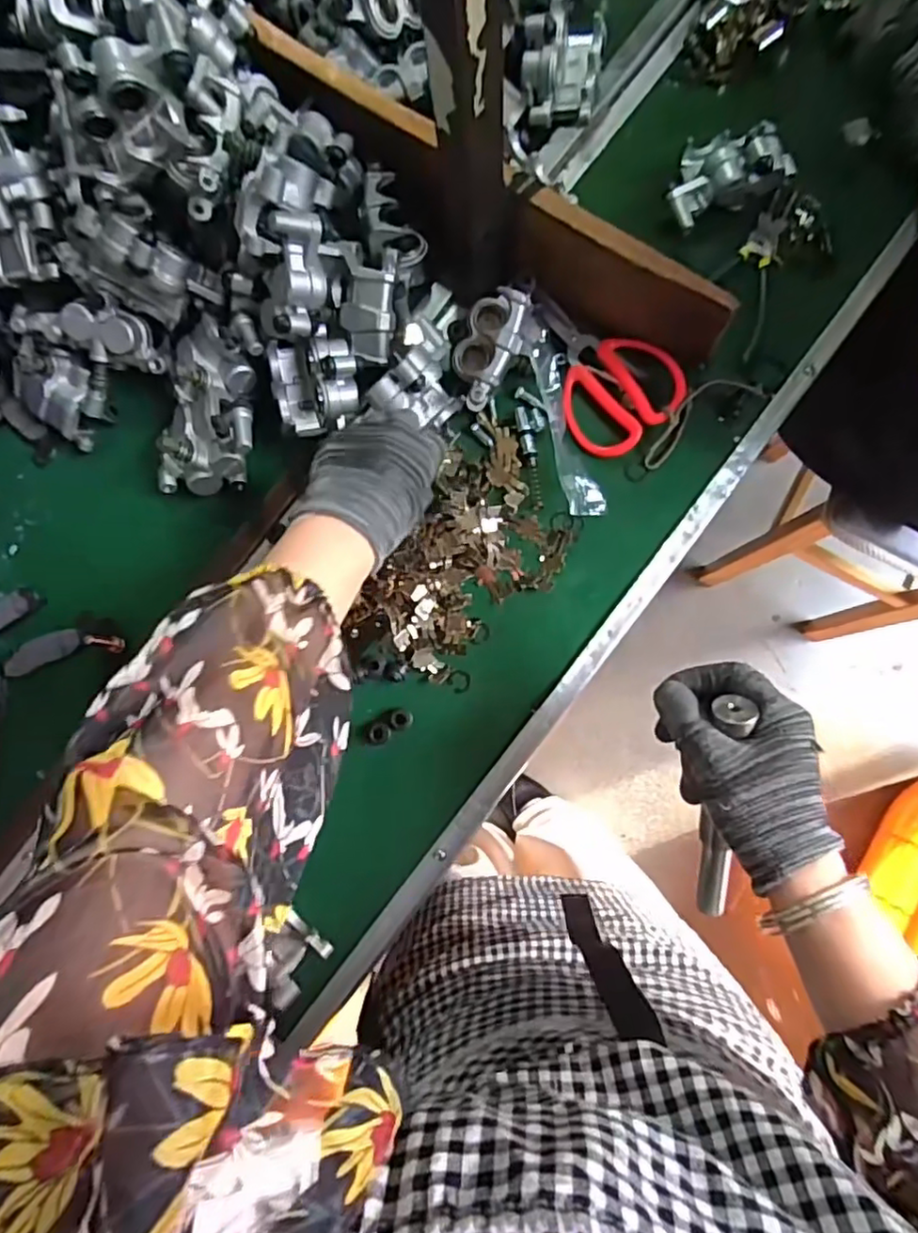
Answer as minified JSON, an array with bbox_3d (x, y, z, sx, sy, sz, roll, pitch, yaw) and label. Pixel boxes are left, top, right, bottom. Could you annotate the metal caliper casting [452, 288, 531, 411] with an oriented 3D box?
[{"bbox_3d":[0.023,-0.216,0.509,0.052,0.050,0.094,16,86,5],"label":"metal caliper casting"}]

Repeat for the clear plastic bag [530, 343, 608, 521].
[{"bbox_3d":[0.089,-0.155,0.525,0.032,0.013,0.152,-15,84,2],"label":"clear plastic bag"}]

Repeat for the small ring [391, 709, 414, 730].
[{"bbox_3d":[-0.046,0.082,0.509,0.017,0.007,0.016,-5,84,3],"label":"small ring"}]

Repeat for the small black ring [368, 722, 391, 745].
[{"bbox_3d":[-0.064,0.094,0.509,0.018,0.004,0.018,0,84,3],"label":"small black ring"}]

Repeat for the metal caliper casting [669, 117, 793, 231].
[{"bbox_3d":[0.221,-0.375,0.525,0.106,0.046,0.072,-26,83,1],"label":"metal caliper casting"}]

